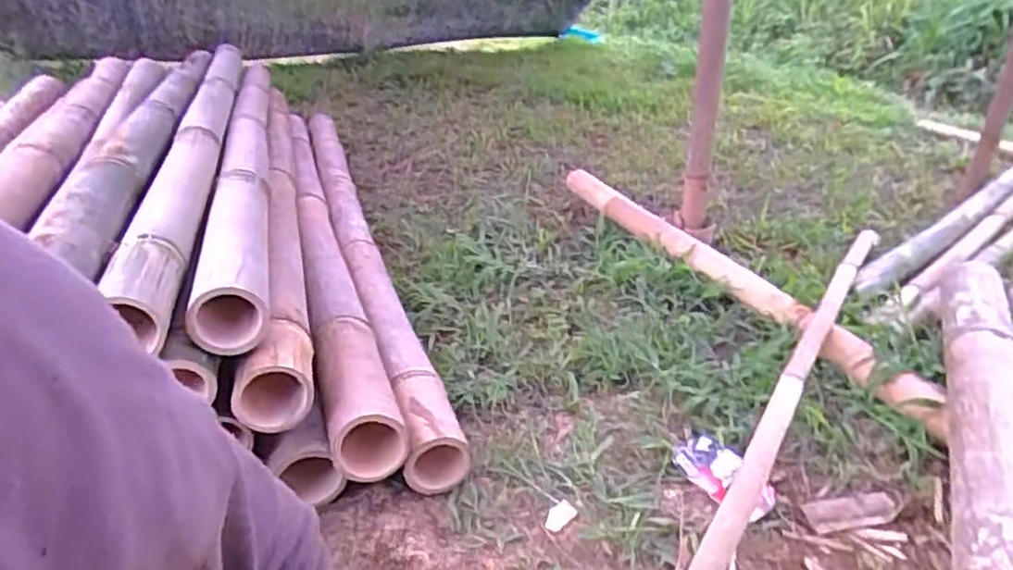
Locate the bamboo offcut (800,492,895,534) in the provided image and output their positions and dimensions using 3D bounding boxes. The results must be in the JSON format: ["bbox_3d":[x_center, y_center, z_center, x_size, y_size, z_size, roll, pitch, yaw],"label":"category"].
[{"bbox_3d":[0.396,0.259,0.781,0.106,0.010,0.042,-1,28,-8],"label":"bamboo offcut"}]

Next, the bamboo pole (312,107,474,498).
[{"bbox_3d":[-0.324,-0.120,1.441,0.078,0.093,1.535,-6,30,-17],"label":"bamboo pole"}]

